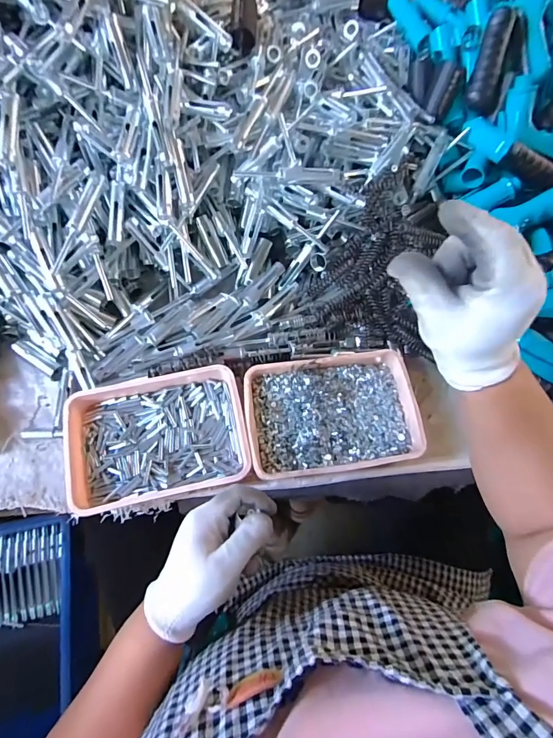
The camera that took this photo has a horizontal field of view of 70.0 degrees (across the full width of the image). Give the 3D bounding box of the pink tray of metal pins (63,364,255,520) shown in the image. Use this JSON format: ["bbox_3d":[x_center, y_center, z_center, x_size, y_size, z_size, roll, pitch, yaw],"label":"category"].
[{"bbox_3d":[-0.137,0.077,0.464,0.195,0.038,0.139,-11,70,-7],"label":"pink tray of metal pins"}]

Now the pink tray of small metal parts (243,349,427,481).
[{"bbox_3d":[0.065,0.053,0.476,0.198,0.031,0.134,-8,70,-5],"label":"pink tray of small metal parts"}]

